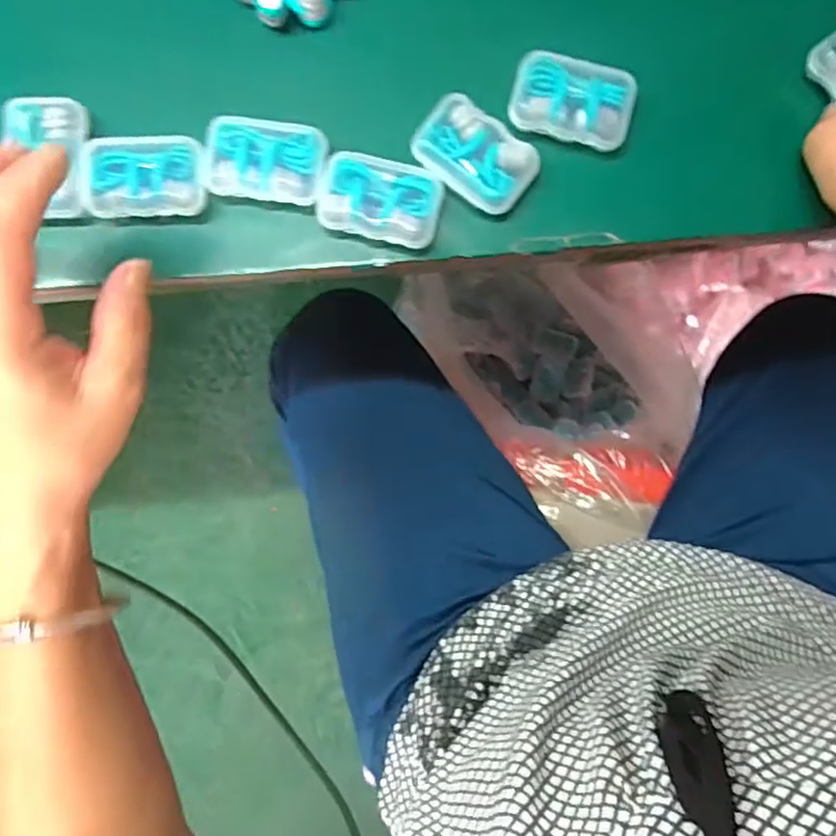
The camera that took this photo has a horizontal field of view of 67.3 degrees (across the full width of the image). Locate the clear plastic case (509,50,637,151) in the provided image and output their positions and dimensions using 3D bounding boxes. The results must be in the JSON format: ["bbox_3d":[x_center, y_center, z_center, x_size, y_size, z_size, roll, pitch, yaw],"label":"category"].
[{"bbox_3d":[0.074,-0.152,0.298,0.057,0.011,0.035,14,87,0],"label":"clear plastic case"}]

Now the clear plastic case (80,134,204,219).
[{"bbox_3d":[-0.129,-0.116,0.296,0.056,0.011,0.040,0,87,0],"label":"clear plastic case"}]

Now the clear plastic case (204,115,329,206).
[{"bbox_3d":[-0.071,-0.122,0.298,0.055,0.012,0.038,8,87,0],"label":"clear plastic case"}]

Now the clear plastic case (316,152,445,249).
[{"bbox_3d":[-0.018,-0.103,0.297,0.056,0.012,0.037,12,87,0],"label":"clear plastic case"}]

